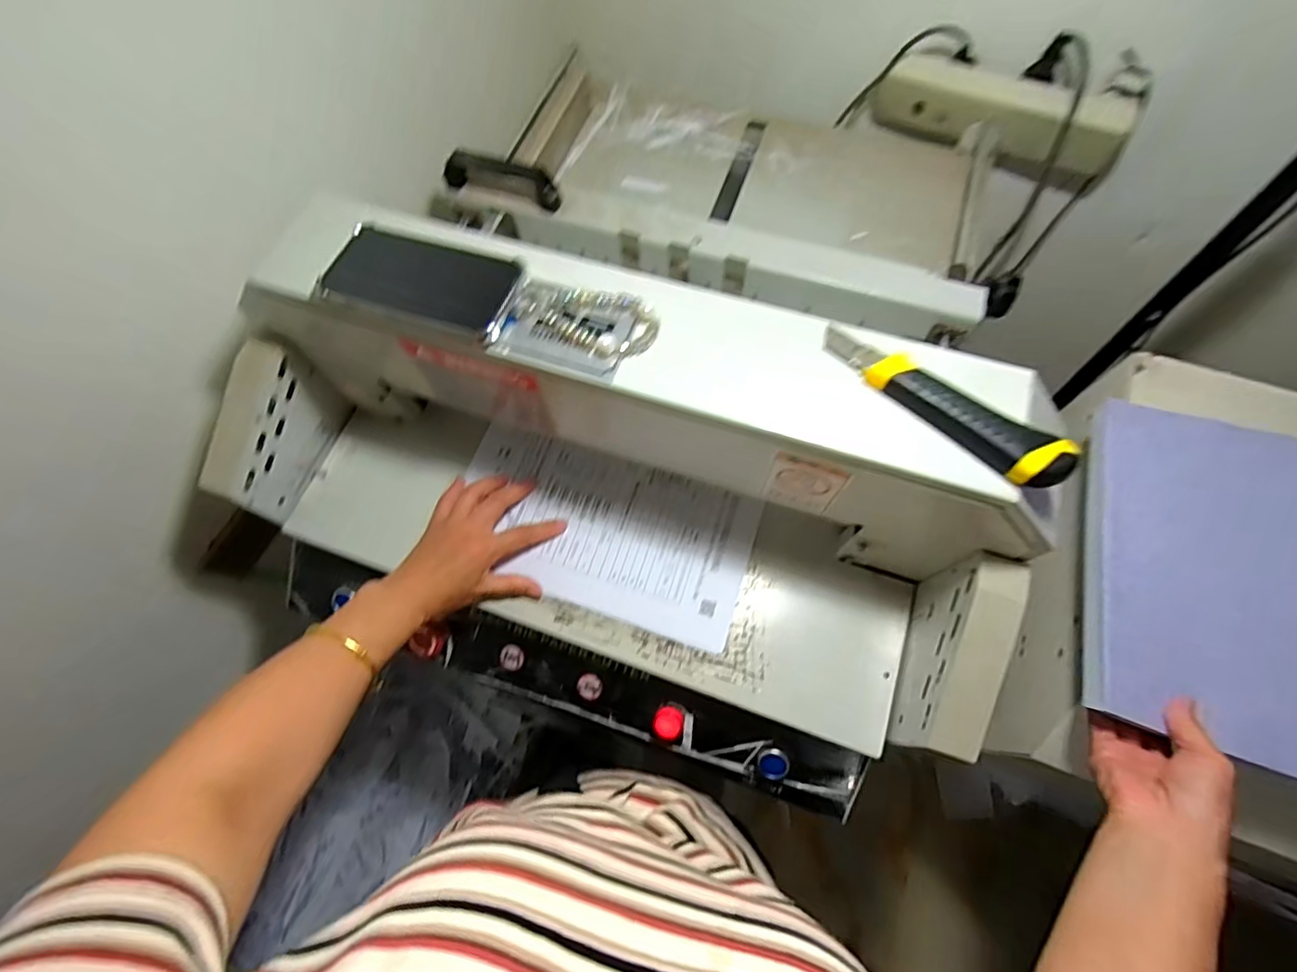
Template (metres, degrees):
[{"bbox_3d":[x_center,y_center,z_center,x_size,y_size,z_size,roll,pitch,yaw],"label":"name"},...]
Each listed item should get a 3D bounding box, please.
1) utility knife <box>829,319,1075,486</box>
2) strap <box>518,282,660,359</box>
[{"bbox_3d":[0.189,-0.056,0.375,0.170,0.020,0.032,39,74,16],"label":"utility knife"},{"bbox_3d":[-0.045,-0.122,0.419,0.105,0.012,0.049,14,69,8],"label":"strap"}]

